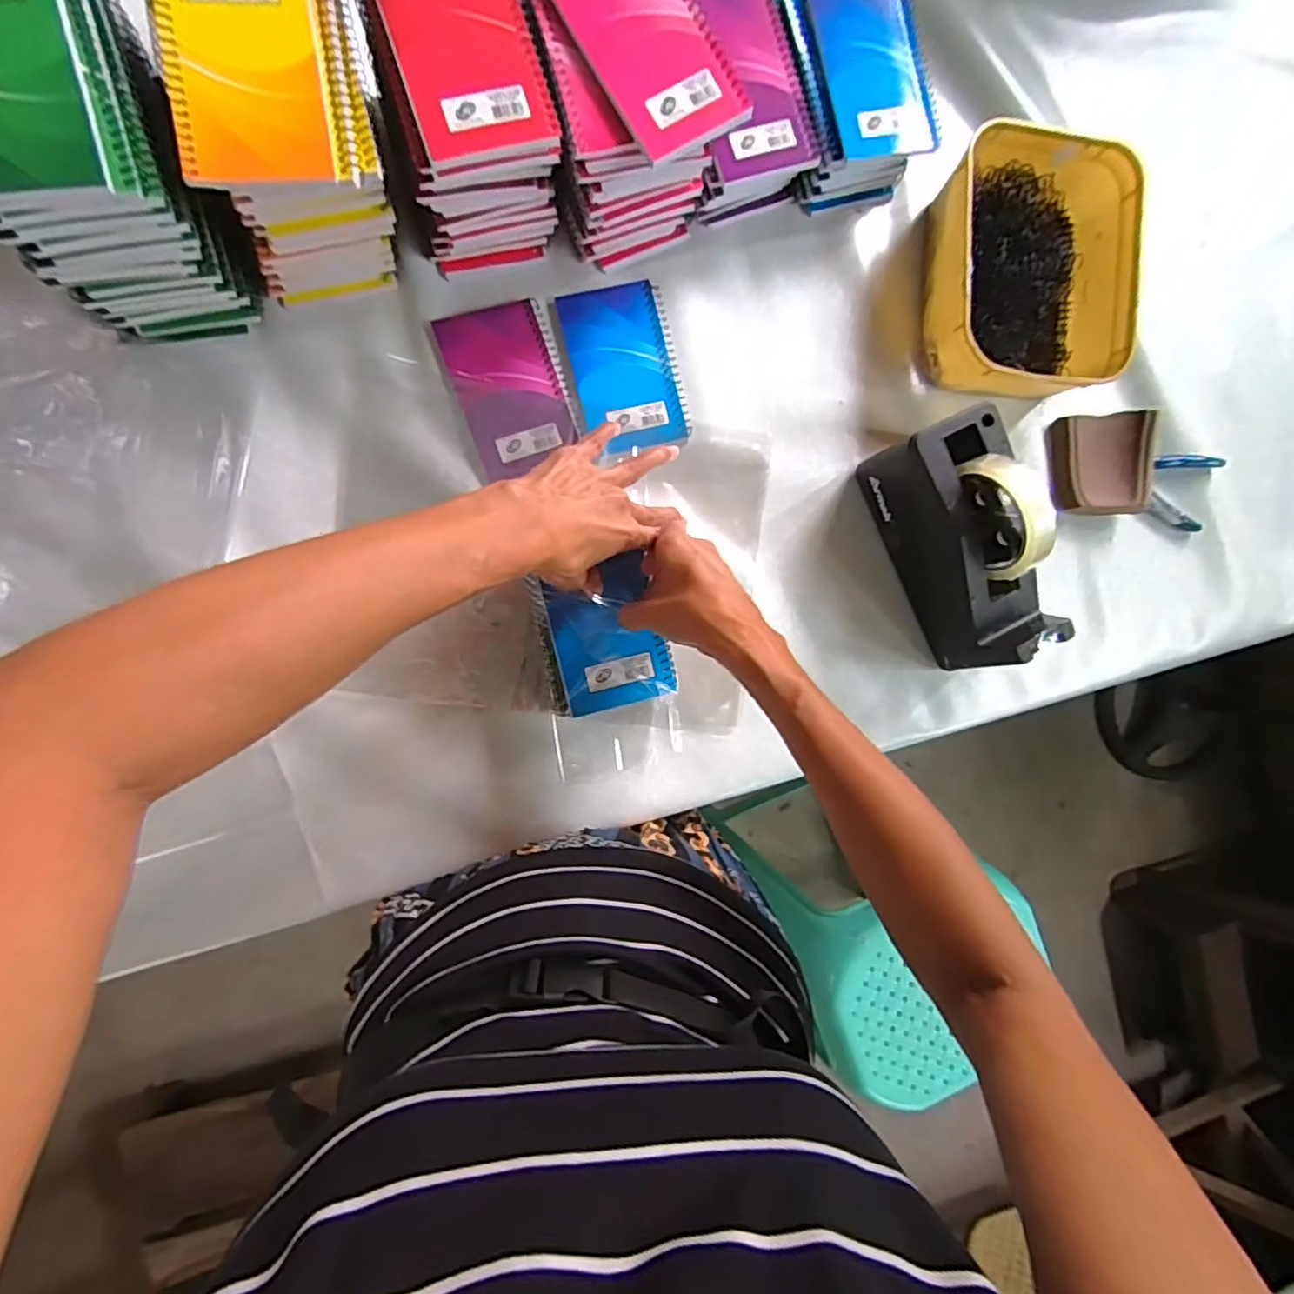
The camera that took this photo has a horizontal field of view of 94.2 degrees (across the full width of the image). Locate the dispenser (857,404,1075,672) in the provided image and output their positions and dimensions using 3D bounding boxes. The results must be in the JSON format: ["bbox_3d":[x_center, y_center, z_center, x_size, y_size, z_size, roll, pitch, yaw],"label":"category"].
[{"bbox_3d":[0.265,-0.085,0.491,0.077,0.118,0.195,-28,96,-8],"label":"dispenser"}]

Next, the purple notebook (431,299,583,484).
[{"bbox_3d":[-0.106,-0.205,0.478,0.084,0.006,0.125,-20,95,-9],"label":"purple notebook"}]

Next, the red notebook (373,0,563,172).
[{"bbox_3d":[-0.111,-0.363,0.360,0.083,0.010,0.130,-18,94,-9],"label":"red notebook"}]

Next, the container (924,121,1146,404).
[{"bbox_3d":[0.326,-0.317,0.518,0.166,0.066,0.204,1,91,-10],"label":"container"}]

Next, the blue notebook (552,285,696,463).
[{"bbox_3d":[-0.017,-0.228,0.494,0.088,0.009,0.136,-14,94,-9],"label":"blue notebook"}]

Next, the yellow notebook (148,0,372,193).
[{"bbox_3d":[-0.221,-0.331,0.345,0.097,0.017,0.133,-8,93,-10],"label":"yellow notebook"}]

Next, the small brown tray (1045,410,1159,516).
[{"bbox_3d":[0.422,-0.169,0.556,0.093,0.028,0.091,-4,92,-10],"label":"small brown tray"}]

